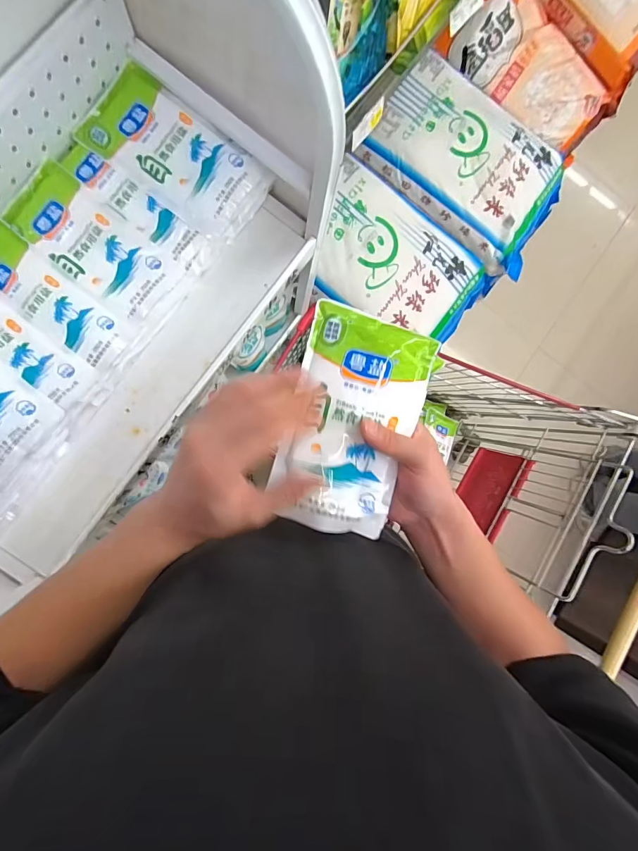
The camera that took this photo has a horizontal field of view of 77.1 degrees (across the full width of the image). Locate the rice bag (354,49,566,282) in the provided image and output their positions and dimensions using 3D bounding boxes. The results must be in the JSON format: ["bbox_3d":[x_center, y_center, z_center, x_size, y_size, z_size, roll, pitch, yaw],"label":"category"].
[{"bbox_3d":[0.399,-0.670,1.061,0.519,0.103,0.365,37,84,-4],"label":"rice bag"}]

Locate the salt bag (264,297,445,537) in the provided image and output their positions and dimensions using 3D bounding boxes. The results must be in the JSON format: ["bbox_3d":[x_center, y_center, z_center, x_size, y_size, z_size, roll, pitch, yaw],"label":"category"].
[{"bbox_3d":[0.029,-0.003,0.351,0.110,0.028,0.187,17,86,-6],"label":"salt bag"}]

